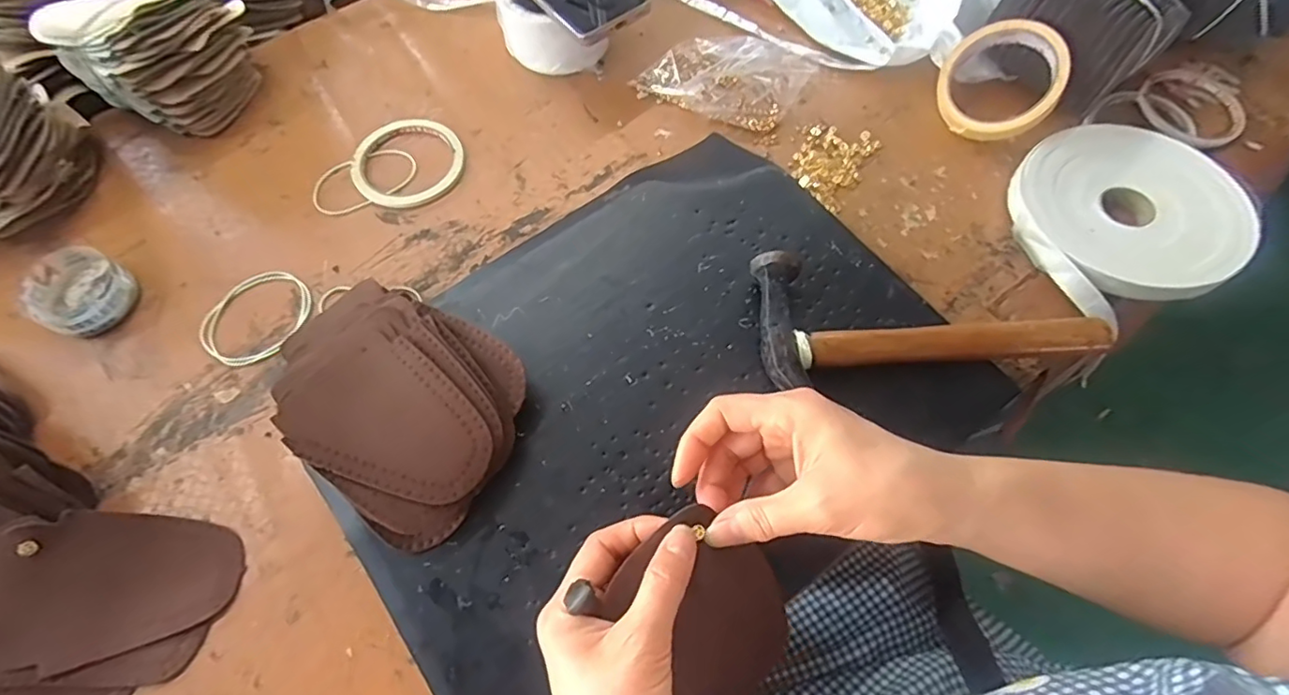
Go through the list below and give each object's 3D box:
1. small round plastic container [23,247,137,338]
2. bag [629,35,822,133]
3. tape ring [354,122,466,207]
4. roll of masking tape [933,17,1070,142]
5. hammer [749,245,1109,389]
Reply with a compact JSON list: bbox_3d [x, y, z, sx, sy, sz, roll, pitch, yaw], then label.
[{"bbox_3d":[-0.431,-0.042,0.438,0.068,0.025,0.062,29,70,12],"label":"small round plastic container"},{"bbox_3d":[0.078,-0.262,0.527,0.142,0.025,0.110,26,70,11],"label":"bag"},{"bbox_3d":[-0.206,-0.163,0.498,0.093,0.006,0.093,0,67,0],"label":"tape ring"},{"bbox_3d":[0.306,-0.228,0.494,0.096,0.028,0.096,0,90,28],"label":"roll of masking tape"},{"bbox_3d":[0.193,-0.031,0.401,0.233,0.033,0.096,-8,67,-3],"label":"hammer"}]

